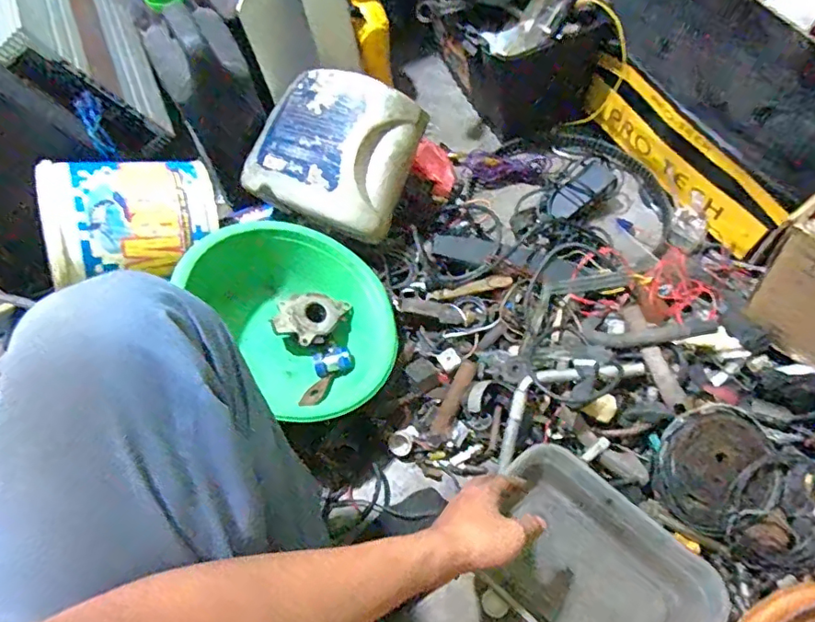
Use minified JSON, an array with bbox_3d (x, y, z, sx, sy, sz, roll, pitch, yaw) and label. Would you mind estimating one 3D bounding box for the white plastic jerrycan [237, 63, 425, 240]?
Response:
[{"bbox_3d":[-0.105,-0.220,0.771,0.230,0.120,0.199,18,95,2],"label":"white plastic jerrycan"}]

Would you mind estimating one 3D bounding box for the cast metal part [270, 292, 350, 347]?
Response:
[{"bbox_3d":[-0.134,0.008,0.739,0.076,0.017,0.089,35,56,-4],"label":"cast metal part"}]

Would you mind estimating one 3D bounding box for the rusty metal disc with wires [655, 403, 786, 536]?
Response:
[{"bbox_3d":[0.346,0.176,0.600,0.120,0.021,0.133,23,92,16],"label":"rusty metal disc with wires"}]

